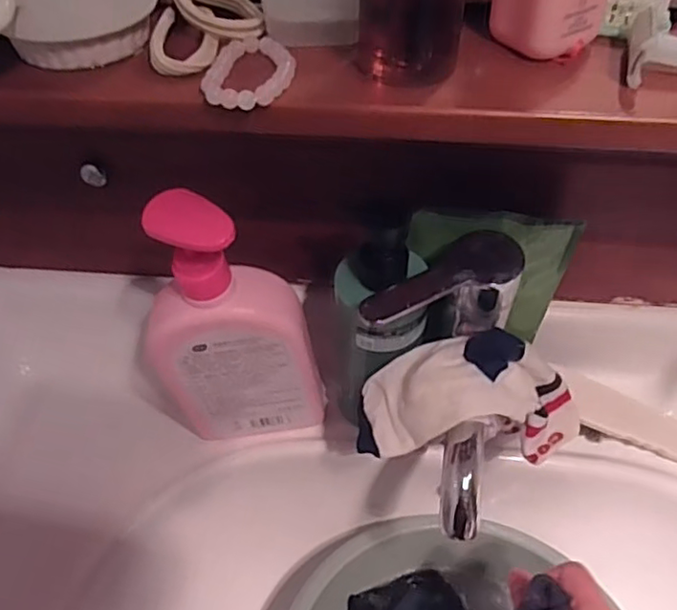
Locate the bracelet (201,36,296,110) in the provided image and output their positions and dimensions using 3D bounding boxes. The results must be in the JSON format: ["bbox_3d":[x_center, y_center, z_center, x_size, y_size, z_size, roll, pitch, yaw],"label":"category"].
[{"bbox_3d":[-0.039,-0.108,0.295,0.038,0.007,0.056,4,47,4],"label":"bracelet"}]

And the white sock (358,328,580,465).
[{"bbox_3d":[0.084,0.057,0.390,0.137,0.069,0.053,1,46,2],"label":"white sock"}]

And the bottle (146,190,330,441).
[{"bbox_3d":[-0.064,0.025,0.413,0.111,0.222,0.054,-6,47,-5],"label":"bottle"}]

